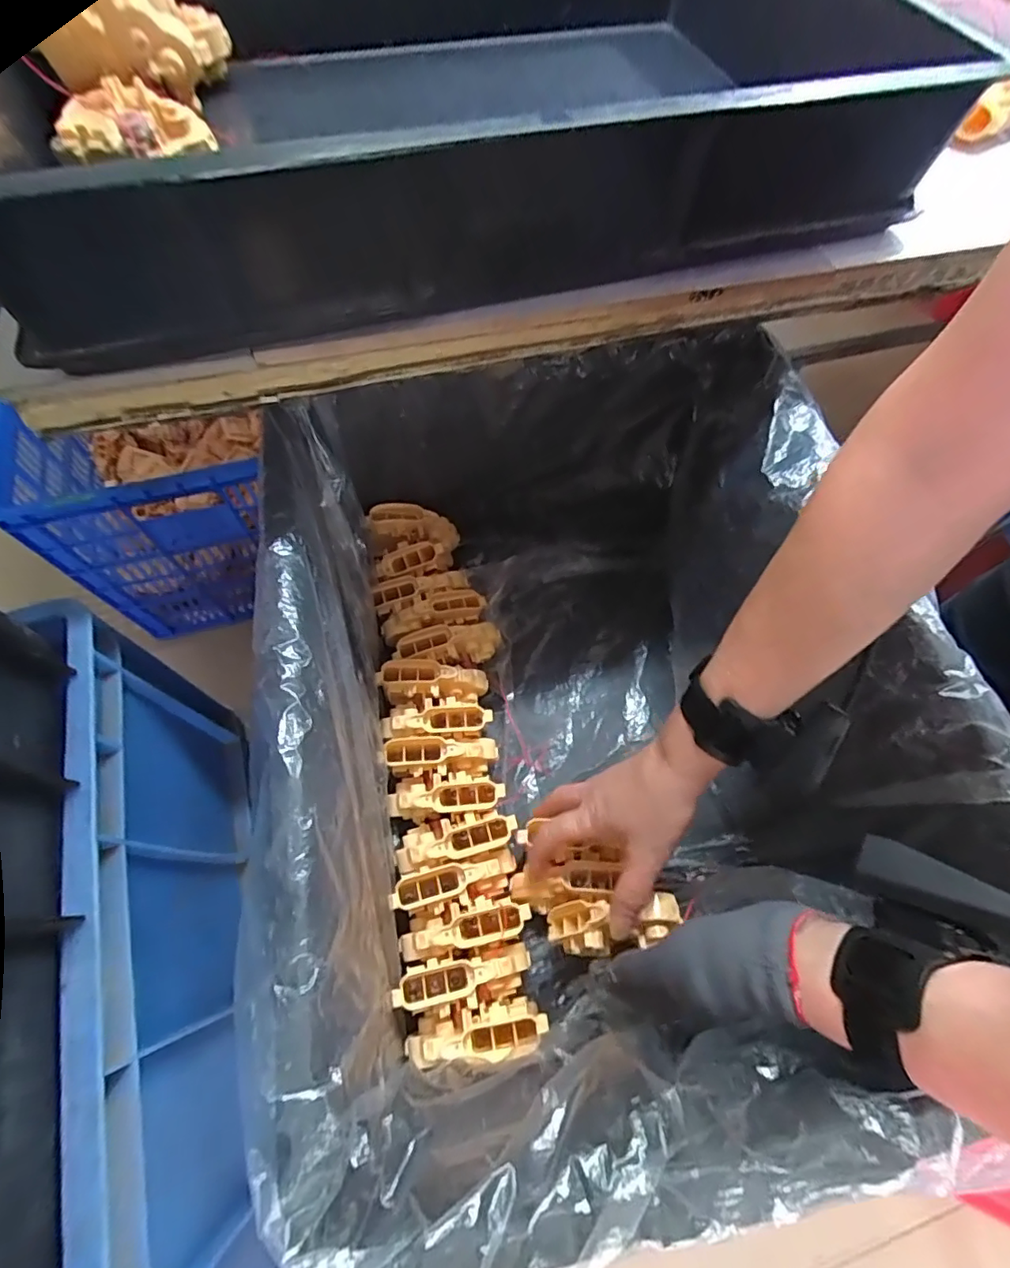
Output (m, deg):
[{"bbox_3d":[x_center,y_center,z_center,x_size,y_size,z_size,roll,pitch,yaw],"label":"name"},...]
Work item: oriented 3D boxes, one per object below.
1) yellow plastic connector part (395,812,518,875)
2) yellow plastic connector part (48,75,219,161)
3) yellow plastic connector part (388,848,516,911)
[{"bbox_3d":[-0.041,0.171,0.449,0.100,0.032,0.032,-10,66,-6],"label":"yellow plastic connector part"},{"bbox_3d":[-0.275,-0.384,0.403,0.102,0.029,0.076,8,65,2],"label":"yellow plastic connector part"},{"bbox_3d":[-0.041,0.199,0.437,0.101,0.036,0.024,-14,66,-8],"label":"yellow plastic connector part"}]

